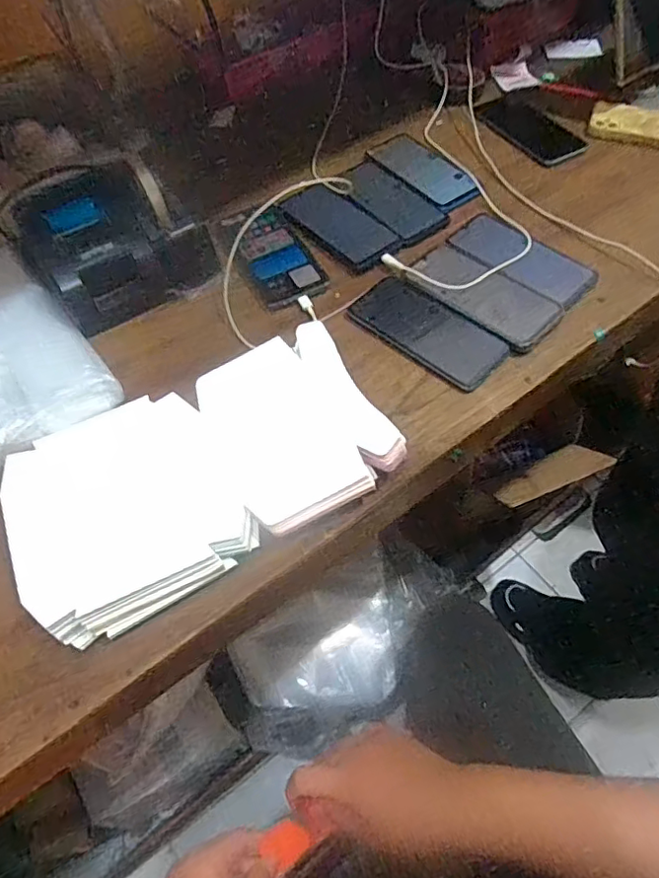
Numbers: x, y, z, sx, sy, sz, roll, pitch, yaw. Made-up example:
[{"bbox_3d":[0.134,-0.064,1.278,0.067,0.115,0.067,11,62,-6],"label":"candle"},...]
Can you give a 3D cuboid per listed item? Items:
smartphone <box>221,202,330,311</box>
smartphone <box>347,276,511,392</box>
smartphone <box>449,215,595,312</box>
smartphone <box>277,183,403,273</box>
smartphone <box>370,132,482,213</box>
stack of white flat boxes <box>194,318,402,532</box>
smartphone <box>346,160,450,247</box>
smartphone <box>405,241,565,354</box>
[{"bbox_3d":[-0.066,-0.219,0.653,0.081,0.009,0.154,-25,59,-13],"label":"smartphone"},{"bbox_3d":[0.104,-0.117,0.589,0.165,0.014,0.075,39,67,24],"label":"smartphone"},{"bbox_3d":[0.221,-0.209,0.640,0.071,0.011,0.164,-40,63,-21],"label":"smartphone"},{"bbox_3d":[0.012,-0.262,0.681,0.079,0.008,0.158,-35,62,-18],"label":"smartphone"},{"bbox_3d":[0.122,-0.353,0.726,0.067,0.008,0.166,-31,61,-16],"label":"smartphone"},{"bbox_3d":[-0.033,-0.012,0.511,0.141,0.042,0.181,-27,59,-14],"label":"stack of white flat boxes"},{"bbox_3d":[0.077,-0.303,0.704,0.077,0.005,0.163,-31,61,-16],"label":"smartphone"},{"bbox_3d":[0.170,-0.163,0.614,0.078,0.013,0.169,-37,62,-19],"label":"smartphone"}]

